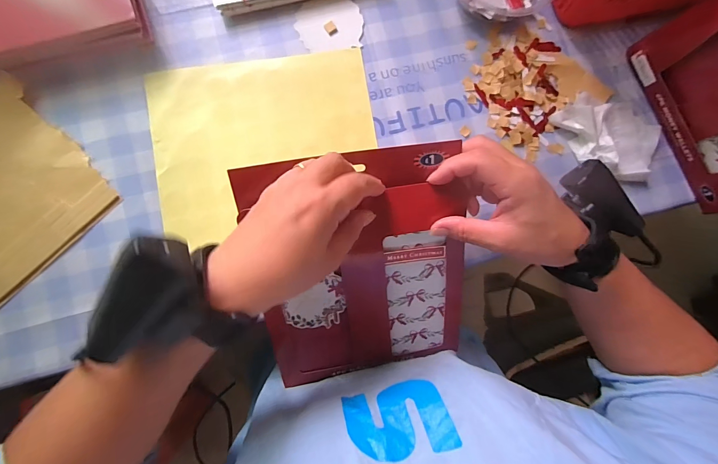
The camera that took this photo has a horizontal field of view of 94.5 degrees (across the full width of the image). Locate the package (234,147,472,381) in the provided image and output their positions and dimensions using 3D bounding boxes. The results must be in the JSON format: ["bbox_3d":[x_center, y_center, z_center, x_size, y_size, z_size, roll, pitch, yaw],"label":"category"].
[{"bbox_3d":[0.003,0.040,0.316,0.190,0.030,0.225,-9,112,-3],"label":"package"}]

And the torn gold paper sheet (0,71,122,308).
[{"bbox_3d":[-0.332,-0.038,0.305,0.152,0.017,0.158,-44,91,-5],"label":"torn gold paper sheet"}]

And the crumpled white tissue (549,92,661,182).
[{"bbox_3d":[0.266,-0.106,0.354,0.116,0.018,0.076,23,85,-3],"label":"crumpled white tissue"}]

